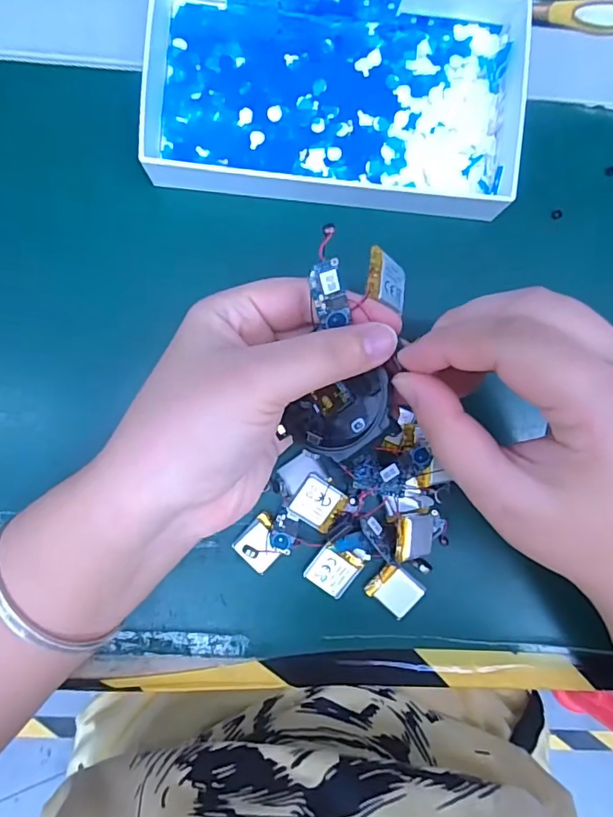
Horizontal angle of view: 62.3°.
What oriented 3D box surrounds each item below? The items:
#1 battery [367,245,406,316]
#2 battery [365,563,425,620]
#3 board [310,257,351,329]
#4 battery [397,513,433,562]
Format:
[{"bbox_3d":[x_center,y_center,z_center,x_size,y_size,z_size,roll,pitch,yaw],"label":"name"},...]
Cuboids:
[{"bbox_3d":[0.033,-0.052,0.205,0.023,0.004,0.021,16,74,-42],"label":"battery"},{"bbox_3d":[0.044,0.090,0.250,0.023,0.004,0.020,42,87,-2],"label":"battery"},{"bbox_3d":[0.008,-0.042,0.186,0.012,0.004,0.025,-13,125,-4],"label":"board"},{"bbox_3d":[0.053,0.062,0.243,0.023,0.004,0.021,9,84,-40],"label":"battery"}]

